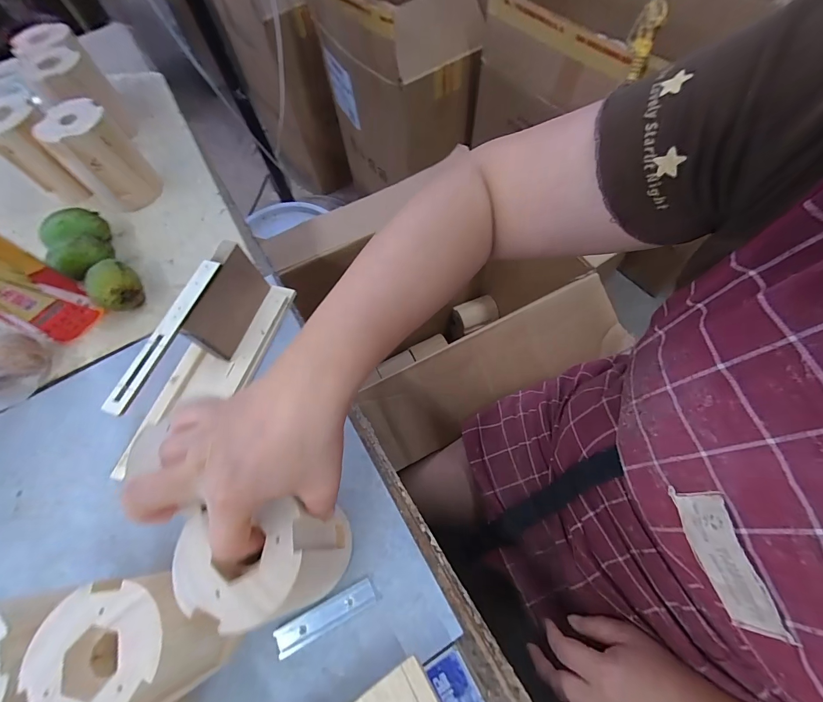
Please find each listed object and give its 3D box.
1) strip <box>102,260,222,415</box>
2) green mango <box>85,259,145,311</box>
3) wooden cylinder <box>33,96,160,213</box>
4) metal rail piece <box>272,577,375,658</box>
[{"bbox_3d":[-0.208,-0.017,0.298,0.017,0.012,0.146,17,65,12],"label":"strip"},{"bbox_3d":[-0.331,-0.070,0.397,0.045,0.049,0.050,33,70,19],"label":"green mango"},{"bbox_3d":[-0.396,-0.246,0.454,0.070,0.105,0.078,38,71,20],"label":"wooden cylinder"},{"bbox_3d":[-0.066,0.205,0.272,0.078,0.006,0.019,-25,64,-9],"label":"metal rail piece"}]

